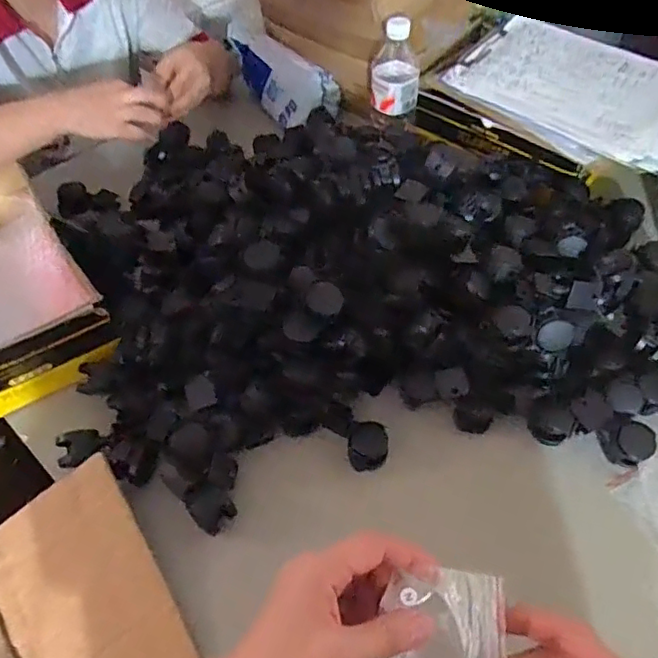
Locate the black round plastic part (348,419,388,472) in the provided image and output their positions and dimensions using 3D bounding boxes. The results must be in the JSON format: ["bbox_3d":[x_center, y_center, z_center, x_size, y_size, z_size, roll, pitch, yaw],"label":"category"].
[{"bbox_3d":[0.042,0.124,0.620,0.041,0.037,0.041,-1,51,1],"label":"black round plastic part"}]

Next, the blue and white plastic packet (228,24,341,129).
[{"bbox_3d":[-0.098,-0.446,1.040,0.243,0.079,0.103,43,63,15],"label":"blue and white plastic packet"}]

